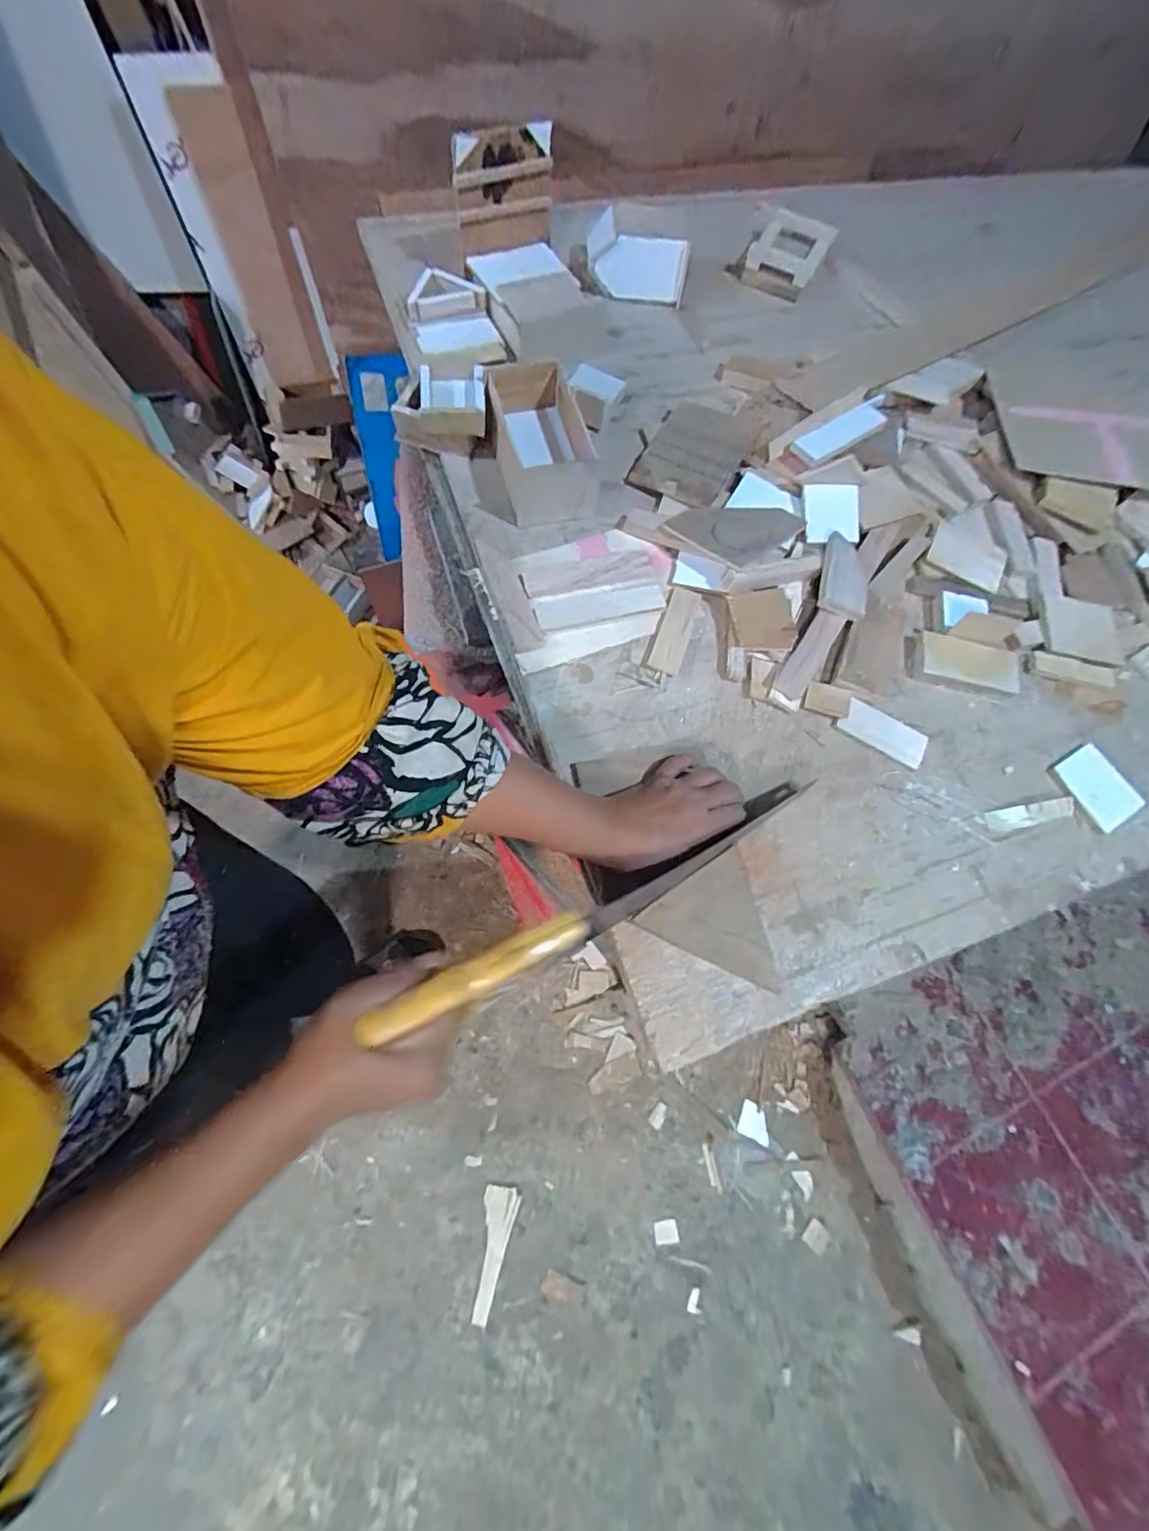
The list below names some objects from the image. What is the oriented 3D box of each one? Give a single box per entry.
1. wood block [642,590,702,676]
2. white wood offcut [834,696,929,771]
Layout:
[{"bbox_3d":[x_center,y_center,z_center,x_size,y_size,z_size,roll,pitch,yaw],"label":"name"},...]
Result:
[{"bbox_3d":[0.102,-0.141,0.556,0.038,0.012,0.102,21,67,3],"label":"wood block"},{"bbox_3d":[0.306,-0.035,0.528,0.087,0.010,0.041,31,68,8],"label":"white wood offcut"}]

